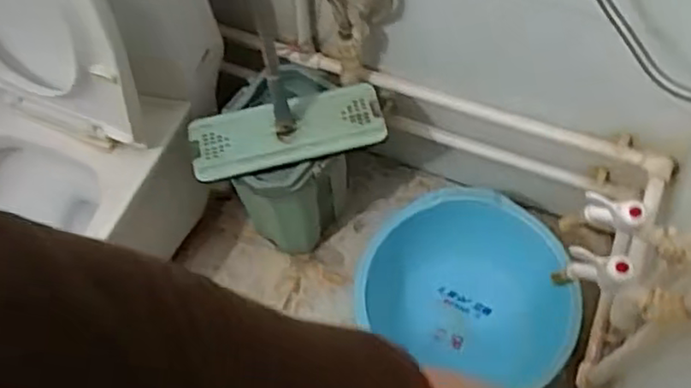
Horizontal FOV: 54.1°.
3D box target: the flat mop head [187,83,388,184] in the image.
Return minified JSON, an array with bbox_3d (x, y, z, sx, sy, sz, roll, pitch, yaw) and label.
[{"bbox_3d":[-0.102,-0.108,1.167,0.323,0.035,0.122,-13,63,-5],"label":"flat mop head"}]

